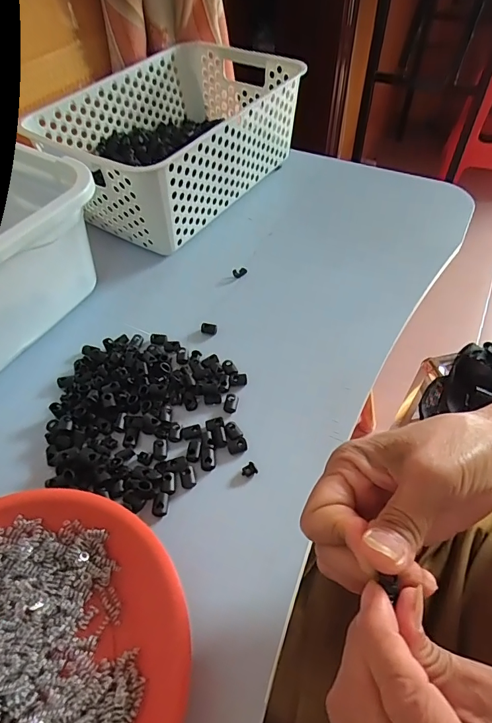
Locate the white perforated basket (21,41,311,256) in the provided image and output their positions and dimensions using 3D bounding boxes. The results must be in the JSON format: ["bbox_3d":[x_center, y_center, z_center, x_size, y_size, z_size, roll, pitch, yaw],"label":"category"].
[{"bbox_3d":[-0.086,-0.284,0.532,0.201,0.110,0.306,30,58,22],"label":"white perforated basket"}]

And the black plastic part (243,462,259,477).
[{"bbox_3d":[0.002,0.083,0.315,0.012,0.004,0.012,-1,52,1],"label":"black plastic part"}]

